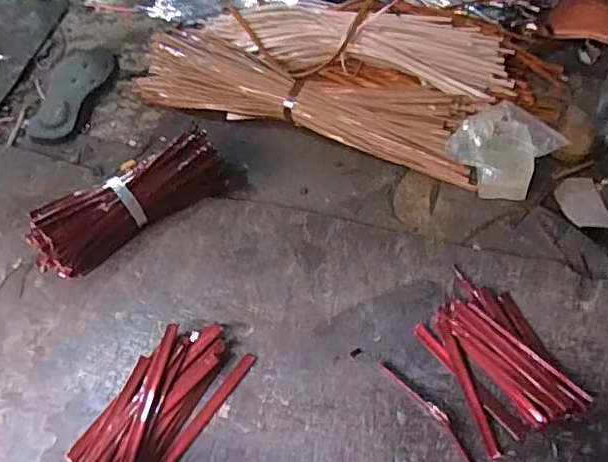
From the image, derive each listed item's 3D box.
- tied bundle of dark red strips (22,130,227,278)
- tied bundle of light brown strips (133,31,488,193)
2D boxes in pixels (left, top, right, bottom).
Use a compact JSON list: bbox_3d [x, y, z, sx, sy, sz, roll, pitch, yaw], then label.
[{"bbox_3d":[-0.215,-0.042,0.728,0.271,0.065,0.073,-31,56,-20],"label":"tied bundle of dark red strips"},{"bbox_3d":[-0.001,-0.207,0.854,0.540,0.037,0.145,19,60,16],"label":"tied bundle of light brown strips"}]

